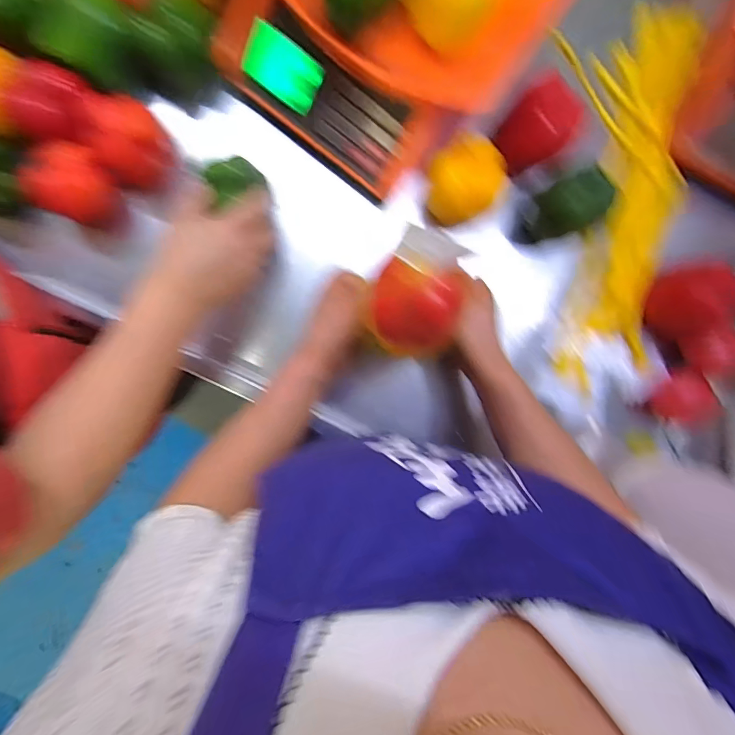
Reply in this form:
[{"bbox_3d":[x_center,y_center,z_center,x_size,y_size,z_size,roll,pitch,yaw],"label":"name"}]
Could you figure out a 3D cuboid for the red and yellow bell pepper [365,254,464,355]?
[{"bbox_3d":[0.039,-0.042,0.319,0.072,0.055,0.064,9,94,-5],"label":"red and yellow bell pepper"}]

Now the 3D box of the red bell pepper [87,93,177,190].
[{"bbox_3d":[-0.256,-0.247,0.452,0.072,0.068,0.074,-28,96,-2],"label":"red bell pepper"}]

